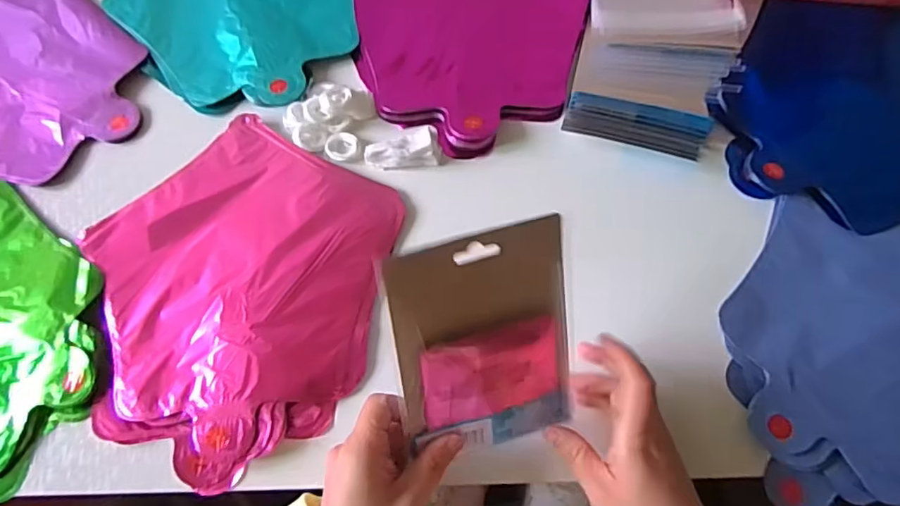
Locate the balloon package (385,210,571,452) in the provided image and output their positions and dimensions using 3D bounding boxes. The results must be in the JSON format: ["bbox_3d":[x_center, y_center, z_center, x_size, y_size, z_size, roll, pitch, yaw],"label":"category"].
[{"bbox_3d":[0.023,0.058,0.343,0.113,0.008,0.143,-14,112,-17],"label":"balloon package"}]

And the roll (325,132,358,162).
[{"bbox_3d":[-0.092,-0.090,0.473,0.027,0.004,0.027,-1,68,3],"label":"roll"}]

